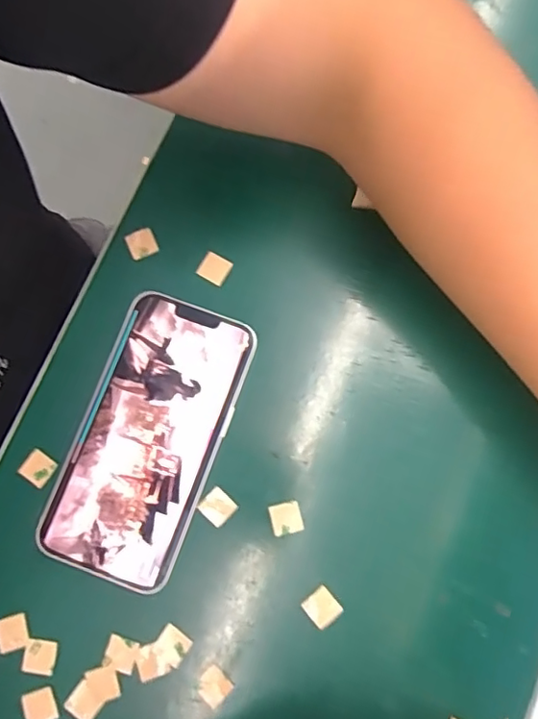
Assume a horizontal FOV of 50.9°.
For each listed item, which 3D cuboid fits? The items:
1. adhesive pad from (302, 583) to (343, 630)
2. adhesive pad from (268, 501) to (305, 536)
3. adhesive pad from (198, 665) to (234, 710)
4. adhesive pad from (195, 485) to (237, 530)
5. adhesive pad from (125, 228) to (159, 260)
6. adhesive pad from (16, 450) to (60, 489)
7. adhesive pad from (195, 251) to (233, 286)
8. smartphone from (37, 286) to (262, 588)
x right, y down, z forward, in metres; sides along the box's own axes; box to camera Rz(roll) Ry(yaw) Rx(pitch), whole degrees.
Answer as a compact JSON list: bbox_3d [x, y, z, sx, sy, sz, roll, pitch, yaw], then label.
[{"bbox_3d":[0.027,0.125,0.284,0.015,0.004,0.017,-40,83,-7],"label":"adhesive pad"},{"bbox_3d":[0.009,0.082,0.292,0.016,0.004,0.016,-14,80,-3],"label":"adhesive pad"},{"bbox_3d":[-0.027,0.161,0.278,0.015,0.004,0.015,42,82,6],"label":"adhesive pad"},{"bbox_3d":[-0.027,0.077,0.293,0.016,0.004,0.016,43,82,6],"label":"adhesive pad"},{"bbox_3d":[-0.073,-0.066,0.321,0.015,0.004,0.015,-25,81,-5],"label":"adhesive pad"},{"bbox_3d":[-0.123,0.058,0.299,0.016,0.004,0.016,34,81,5],"label":"adhesive pad"},{"bbox_3d":[-0.031,-0.051,0.320,0.016,0.004,0.016,28,81,4],"label":"adhesive pad"},{"bbox_3d":[-0.063,0.040,0.298,0.072,0.010,0.144,21,80,3],"label":"smartphone"}]

